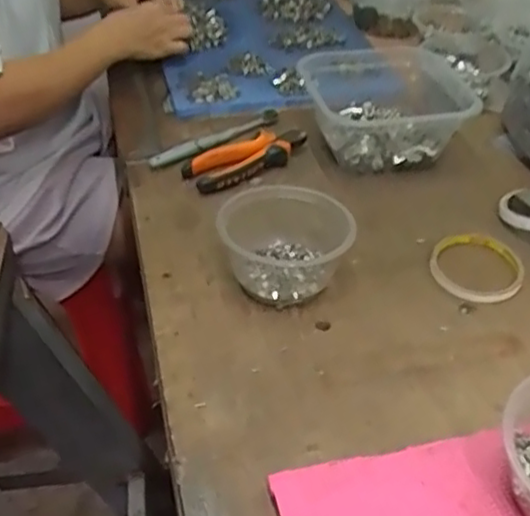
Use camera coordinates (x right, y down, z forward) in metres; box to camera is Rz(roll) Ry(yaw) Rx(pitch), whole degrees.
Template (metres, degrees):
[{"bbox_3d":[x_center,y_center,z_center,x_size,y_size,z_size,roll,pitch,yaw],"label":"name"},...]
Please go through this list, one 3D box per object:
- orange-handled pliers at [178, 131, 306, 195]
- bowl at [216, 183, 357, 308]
[{"bbox_3d":[-0.018,-0.116,0.738,0.146,0.028,0.054,-24,46,-27],"label":"orange-handled pliers"},{"bbox_3d":[0.019,-0.012,0.592,0.116,0.067,0.097,0,40,-2],"label":"bowl"}]

